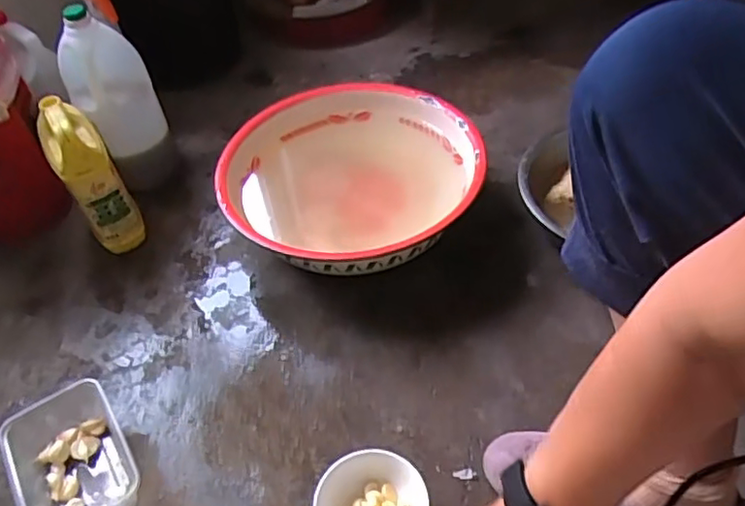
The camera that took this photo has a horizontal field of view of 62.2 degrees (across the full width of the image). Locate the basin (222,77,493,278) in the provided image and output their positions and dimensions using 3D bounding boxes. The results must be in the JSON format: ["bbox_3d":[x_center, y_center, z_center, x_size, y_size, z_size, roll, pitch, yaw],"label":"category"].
[{"bbox_3d":[-0.026,-0.086,0.870,0.342,0.124,0.336,-3,48,4],"label":"basin"}]

